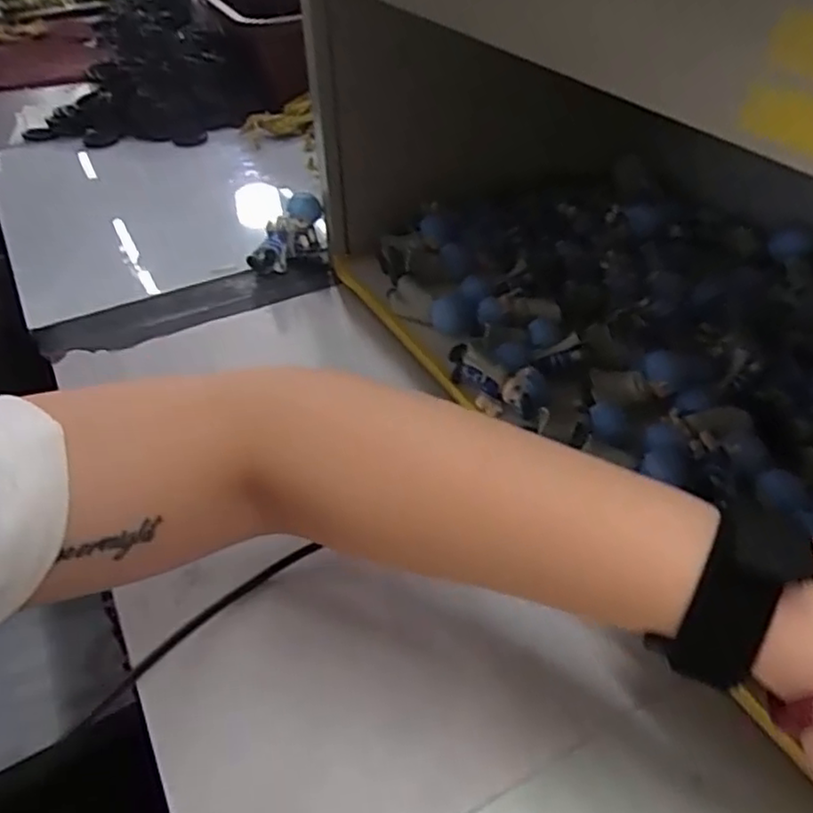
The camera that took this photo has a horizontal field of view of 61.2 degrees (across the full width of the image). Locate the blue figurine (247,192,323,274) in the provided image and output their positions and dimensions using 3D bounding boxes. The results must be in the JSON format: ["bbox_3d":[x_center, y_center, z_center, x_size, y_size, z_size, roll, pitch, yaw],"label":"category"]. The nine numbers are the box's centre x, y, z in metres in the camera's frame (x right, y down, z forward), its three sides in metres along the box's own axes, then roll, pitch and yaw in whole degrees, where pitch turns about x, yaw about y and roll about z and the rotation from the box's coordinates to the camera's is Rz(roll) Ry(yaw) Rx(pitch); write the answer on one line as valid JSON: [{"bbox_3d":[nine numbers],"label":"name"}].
[{"bbox_3d":[-0.097,-0.141,0.557,0.029,0.079,0.030,24,34,-35],"label":"blue figurine"}]

